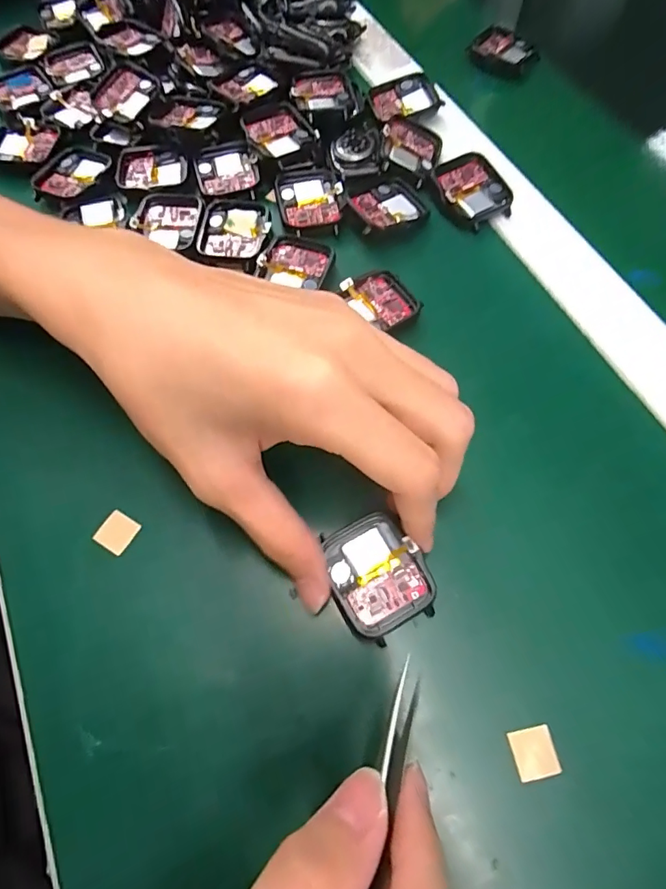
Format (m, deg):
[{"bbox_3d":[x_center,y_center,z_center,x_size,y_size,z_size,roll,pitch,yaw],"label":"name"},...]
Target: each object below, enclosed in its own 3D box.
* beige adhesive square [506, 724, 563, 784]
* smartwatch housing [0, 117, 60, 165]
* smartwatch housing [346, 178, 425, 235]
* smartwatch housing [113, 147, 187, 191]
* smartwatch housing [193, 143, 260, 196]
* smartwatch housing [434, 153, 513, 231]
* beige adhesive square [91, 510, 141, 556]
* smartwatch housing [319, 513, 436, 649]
[{"bbox_3d":[0.073,0.112,0.170,0.016,0.004,0.015,-12,66,-6],"label":"beige adhesive square"},{"bbox_3d":[-0.195,-0.188,0.297,0.041,0.008,0.036,9,66,4],"label":"smartwatch housing"},{"bbox_3d":[0.031,-0.136,0.268,0.041,0.007,0.033,-25,68,-11],"label":"smartwatch housing"},{"bbox_3d":[-0.111,-0.166,0.286,0.041,0.005,0.032,4,66,1],"label":"smartwatch housing"},{"bbox_3d":[-0.064,-0.166,0.283,0.036,0.006,0.038,-15,67,-7],"label":"smartwatch housing"},{"bbox_3d":[0.081,-0.148,0.273,0.038,0.007,0.043,-24,68,-10],"label":"smartwatch housing"},{"bbox_3d":[-0.095,0.038,0.205,0.015,0.004,0.016,32,69,13],"label":"beige adhesive square"},{"bbox_3d":[0.018,0.052,0.190,0.037,0.006,0.045,-18,69,-6],"label":"smartwatch housing"}]

